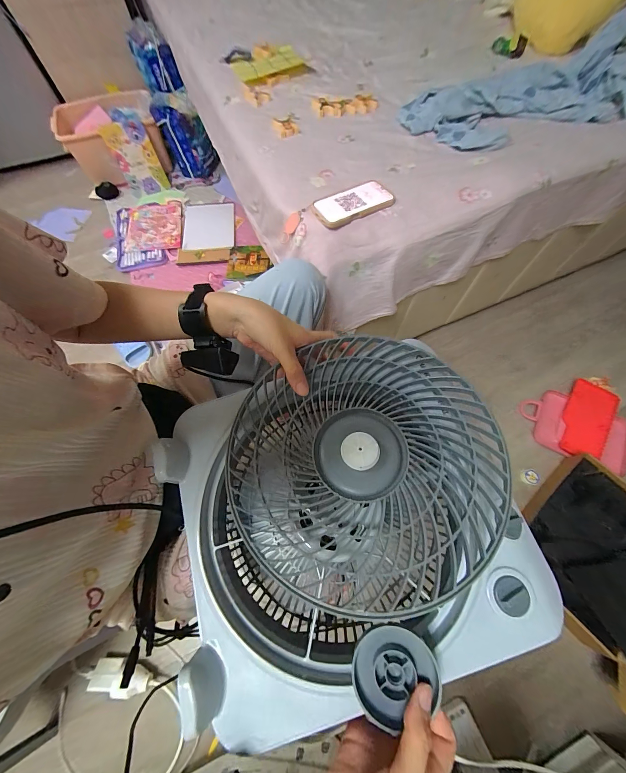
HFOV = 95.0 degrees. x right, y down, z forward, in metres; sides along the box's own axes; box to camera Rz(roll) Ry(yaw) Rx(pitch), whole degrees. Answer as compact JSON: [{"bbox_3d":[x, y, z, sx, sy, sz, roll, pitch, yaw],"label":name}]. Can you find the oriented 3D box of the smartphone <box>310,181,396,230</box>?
[{"bbox_3d":[0.078,-0.358,0.564,0.158,0.015,0.076,-28,69,-10],"label":"smartphone"}]

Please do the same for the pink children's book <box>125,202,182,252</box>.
[{"bbox_3d":[-0.664,-0.670,1.194,0.226,0.021,0.280,-13,67,-4],"label":"pink children's book"}]

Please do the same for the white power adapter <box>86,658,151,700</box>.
[{"bbox_3d":[-0.422,0.644,0.631,0.134,0.044,0.054,1,67,2],"label":"white power adapter"}]

